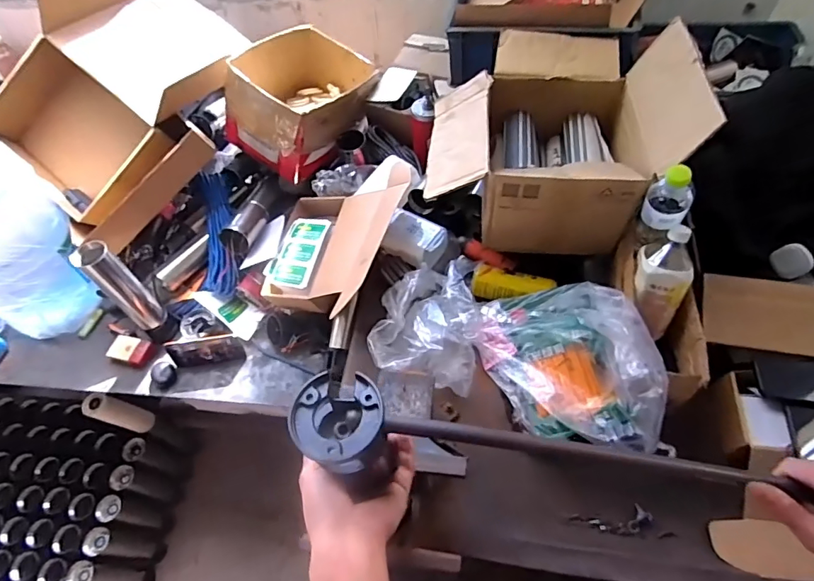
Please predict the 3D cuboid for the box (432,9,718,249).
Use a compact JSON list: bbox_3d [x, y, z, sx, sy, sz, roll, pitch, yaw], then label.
[{"bbox_3d":[0.259,-0.325,0.906,0.414,0.266,0.412,3,58,6],"label":"box"}]

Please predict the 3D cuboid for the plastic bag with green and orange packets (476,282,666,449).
[{"bbox_3d":[0.259,0.117,0.774,0.193,0.158,0.331,-24,59,-11],"label":"plastic bag with green and orange packets"}]

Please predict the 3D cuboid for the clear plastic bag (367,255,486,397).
[{"bbox_3d":[0.047,0.041,0.889,0.187,0.085,0.256,11,59,11],"label":"clear plastic bag"}]

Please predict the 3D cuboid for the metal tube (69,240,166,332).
[{"bbox_3d":[-0.605,-0.003,1.013,0.058,0.239,0.069,37,67,24],"label":"metal tube"}]

